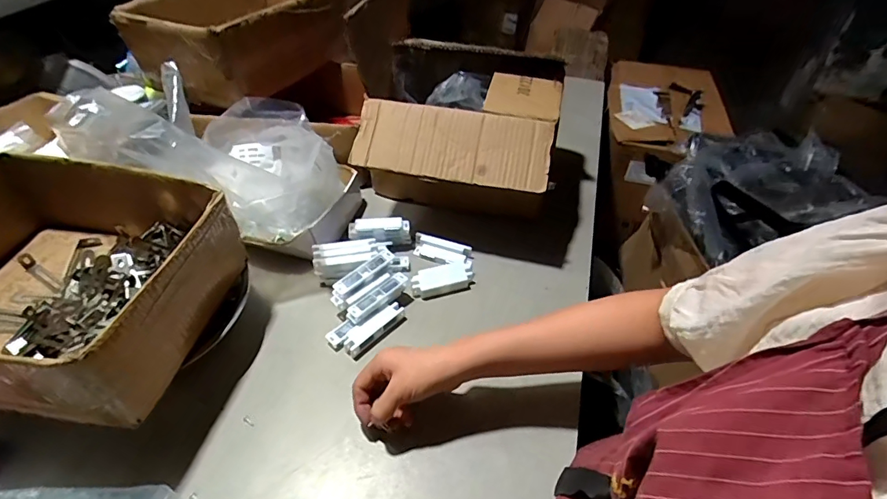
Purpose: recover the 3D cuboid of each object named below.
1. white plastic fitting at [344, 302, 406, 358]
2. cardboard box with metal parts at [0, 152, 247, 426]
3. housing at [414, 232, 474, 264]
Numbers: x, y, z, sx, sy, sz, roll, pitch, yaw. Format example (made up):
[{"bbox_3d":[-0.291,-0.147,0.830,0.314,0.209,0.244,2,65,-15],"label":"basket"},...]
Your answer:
[{"bbox_3d":[-0.094,0.105,0.624,0.025,0.024,0.093,33,53,27],"label":"white plastic fitting"},{"bbox_3d":[-0.414,0.031,0.509,0.295,0.116,0.260,7,45,5],"label":"cardboard box with metal parts"},{"bbox_3d":[-0.002,0.002,0.738,0.097,0.026,0.039,17,47,14],"label":"housing"}]

